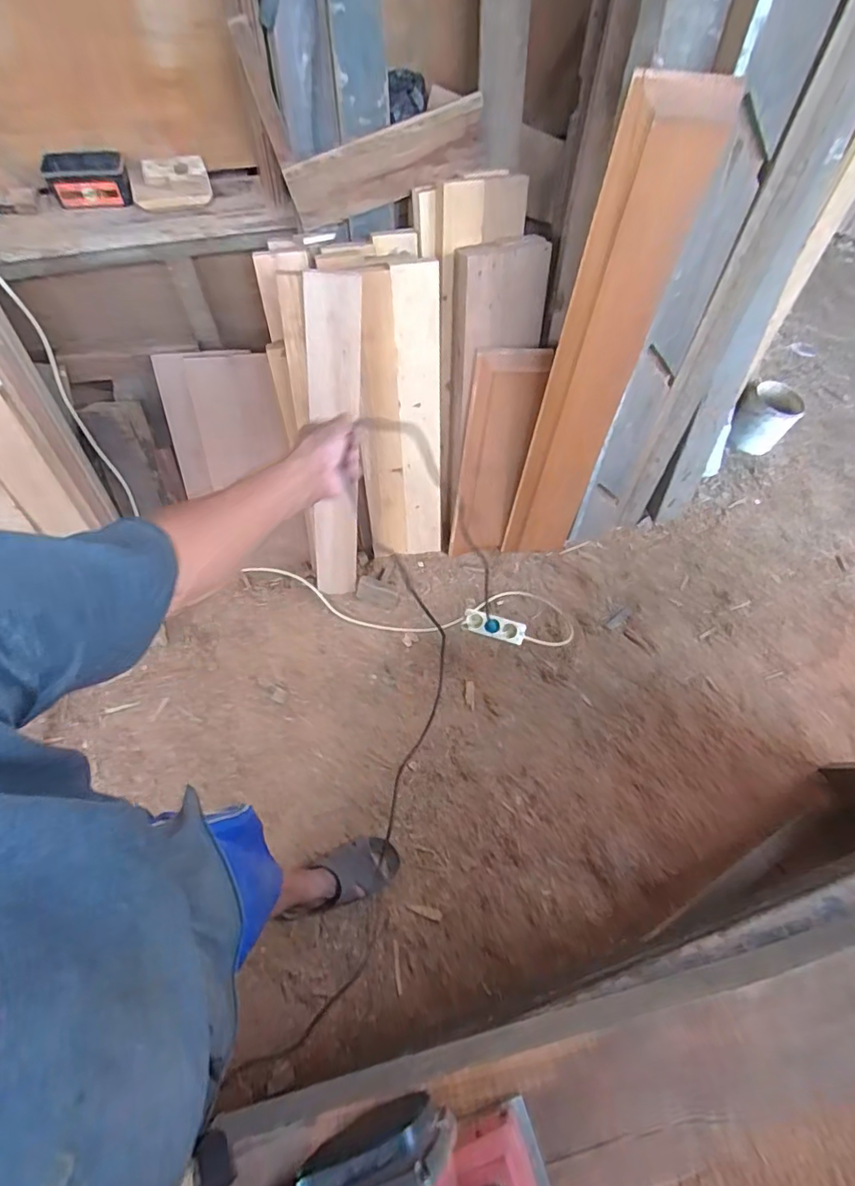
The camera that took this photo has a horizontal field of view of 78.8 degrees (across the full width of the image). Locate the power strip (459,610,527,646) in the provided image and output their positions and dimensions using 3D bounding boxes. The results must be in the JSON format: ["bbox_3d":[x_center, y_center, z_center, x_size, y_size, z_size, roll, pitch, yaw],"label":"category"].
[{"bbox_3d":[0.170,0.085,1.332,0.163,0.036,0.058,17,74,18],"label":"power strip"}]

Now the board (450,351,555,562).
[{"bbox_3d":[0.168,-0.343,1.379,0.163,0.577,0.039,11,41,2],"label":"board"}]

